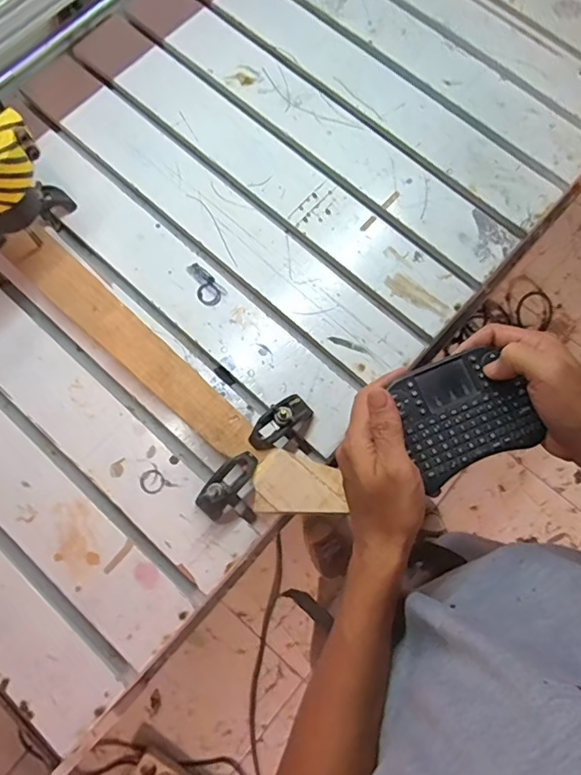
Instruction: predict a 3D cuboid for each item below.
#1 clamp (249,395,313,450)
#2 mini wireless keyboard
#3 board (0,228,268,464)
[{"bbox_3d":[-0.012,0.040,0.598,0.082,0.060,0.031,-42,78,-10],"label":"clamp"},{"bbox_3d":[0.144,0.020,0.427,0.108,0.013,0.091,-23,76,-6],"label":"mini wireless keyboard"},{"bbox_3d":[-0.186,-0.046,0.634,0.400,0.039,0.060,41,79,10],"label":"board"}]

